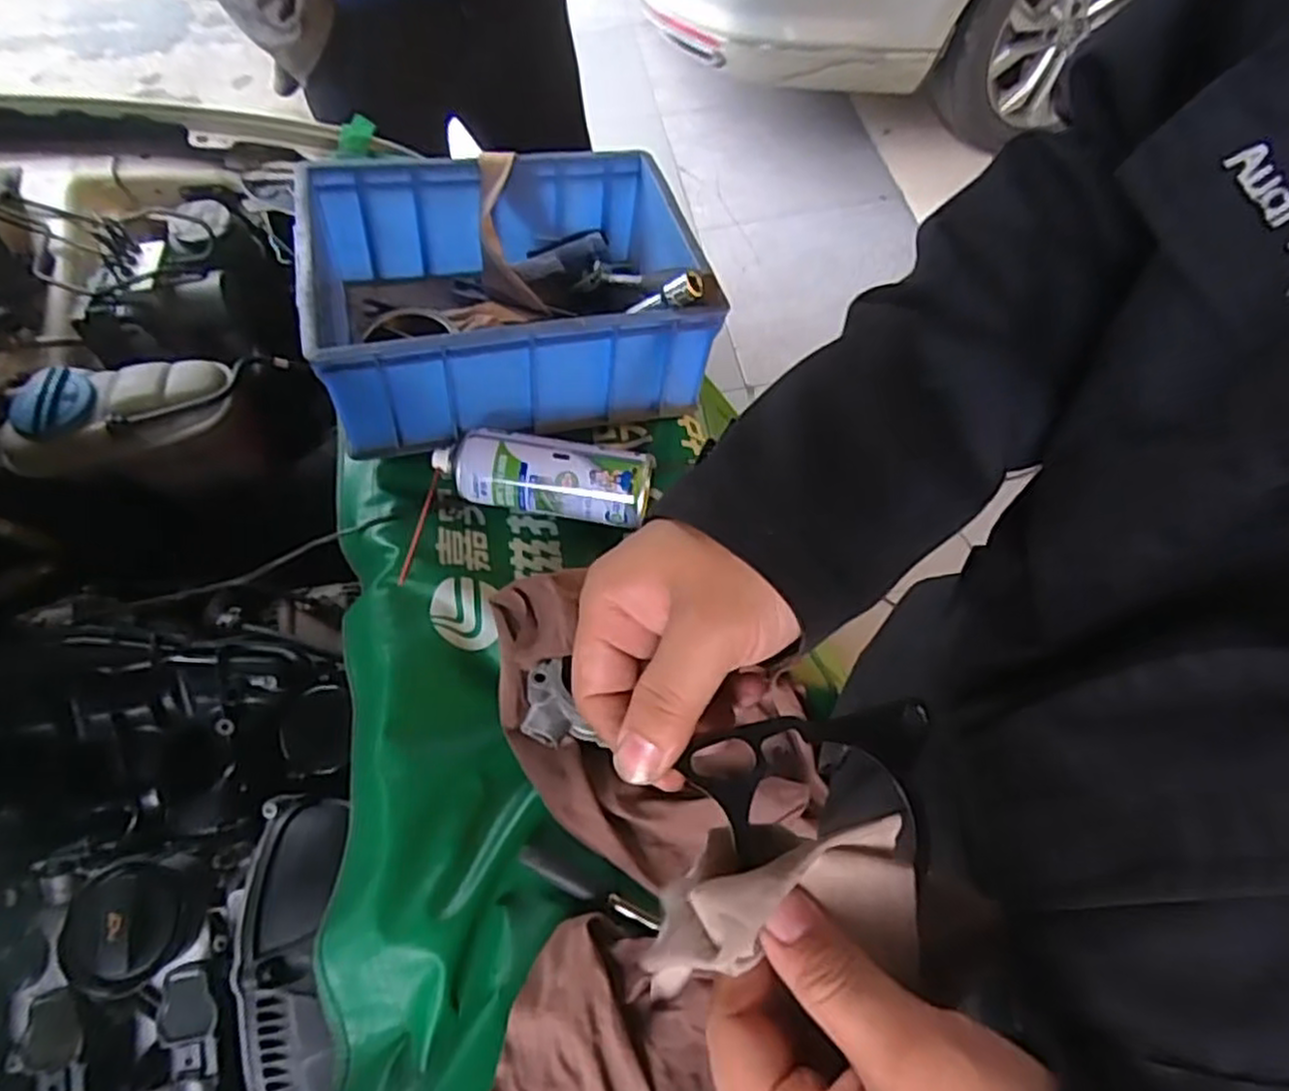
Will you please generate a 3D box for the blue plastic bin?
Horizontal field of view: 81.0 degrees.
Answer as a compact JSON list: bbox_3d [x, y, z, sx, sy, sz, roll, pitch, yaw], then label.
[{"bbox_3d":[-0.123,-0.243,0.710,0.347,0.139,0.247,-14,59,-7],"label":"blue plastic bin"}]

